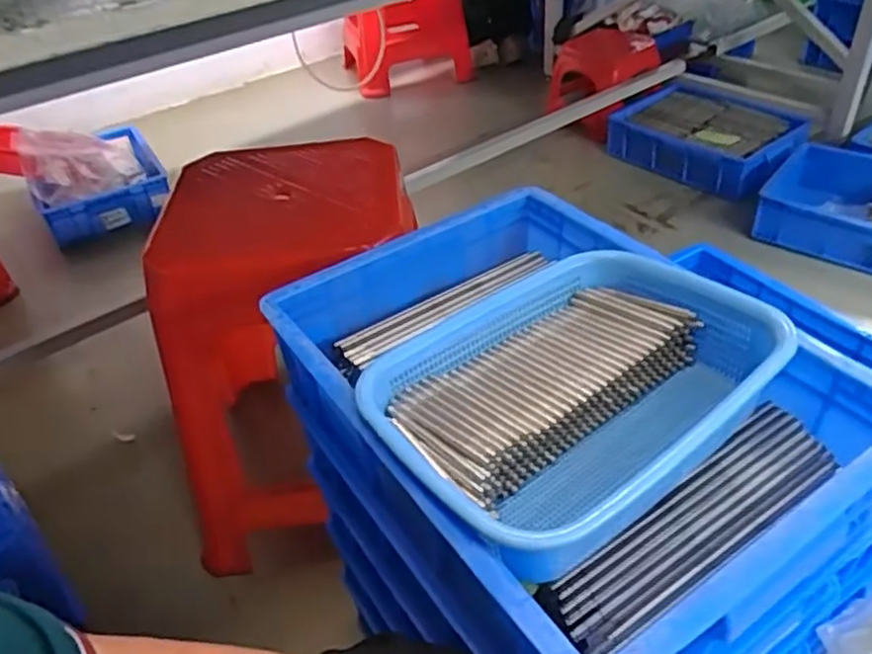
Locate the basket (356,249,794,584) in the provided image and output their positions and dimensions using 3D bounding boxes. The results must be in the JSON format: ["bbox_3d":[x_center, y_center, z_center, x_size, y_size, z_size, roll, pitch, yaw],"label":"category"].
[{"bbox_3d":[0.099,0.047,0.511,0.286,0.086,0.195,-30,45,-27],"label":"basket"}]

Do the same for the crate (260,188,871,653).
[{"bbox_3d":[0.088,0.053,0.544,0.305,0.120,0.404,-26,43,-23],"label":"crate"}]

